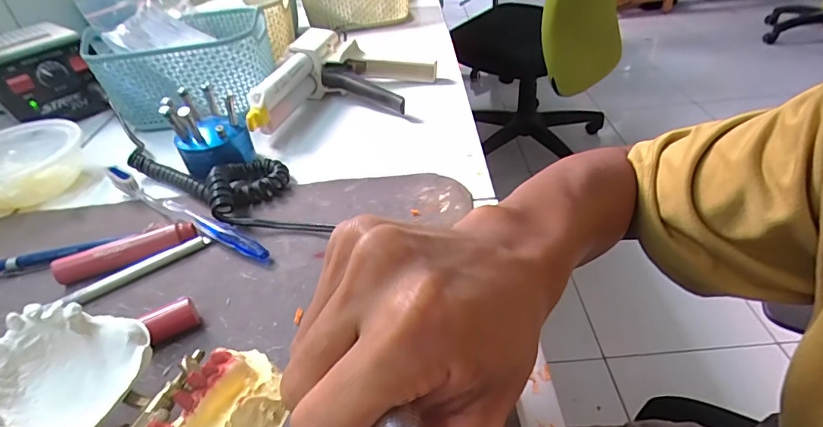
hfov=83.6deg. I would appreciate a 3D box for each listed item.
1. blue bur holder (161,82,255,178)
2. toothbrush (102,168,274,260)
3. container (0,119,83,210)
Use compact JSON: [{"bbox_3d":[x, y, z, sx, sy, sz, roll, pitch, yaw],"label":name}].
[{"bbox_3d":[-0.170,-0.071,0.387,0.058,0.066,0.053,-23,42,-20],"label":"blue bur holder"},{"bbox_3d":[-0.169,-0.002,0.339,0.176,0.021,0.012,19,45,28],"label":"toothbrush"},{"bbox_3d":[-0.342,-0.043,0.402,0.102,0.039,0.096,-4,39,3],"label":"container"}]

